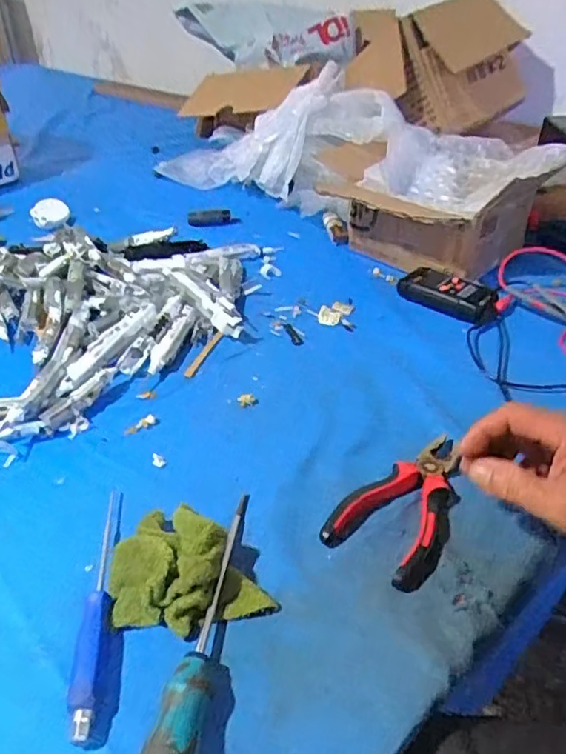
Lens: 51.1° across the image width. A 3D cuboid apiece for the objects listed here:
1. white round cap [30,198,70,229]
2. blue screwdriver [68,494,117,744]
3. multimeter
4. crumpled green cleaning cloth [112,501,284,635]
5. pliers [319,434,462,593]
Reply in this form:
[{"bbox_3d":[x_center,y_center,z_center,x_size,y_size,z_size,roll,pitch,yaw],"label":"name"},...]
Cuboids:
[{"bbox_3d":[-0.363,-0.256,0.932,0.053,0.021,0.053,-36,89,-30],"label":"white round cap"},{"bbox_3d":[-0.127,0.147,0.405,0.016,0.017,0.186,-4,38,-6],"label":"blue screwdriver"},{"bbox_3d":[0.201,-0.105,0.730,0.118,0.029,0.054,23,43,26],"label":"multimeter"},{"bbox_3d":[-0.063,0.134,0.406,0.115,0.040,0.087,15,41,18],"label":"crumpled green cleaning cloth"},{"bbox_3d":[0.102,0.099,0.463,0.079,0.021,0.138,28,46,30],"label":"pliers"}]

